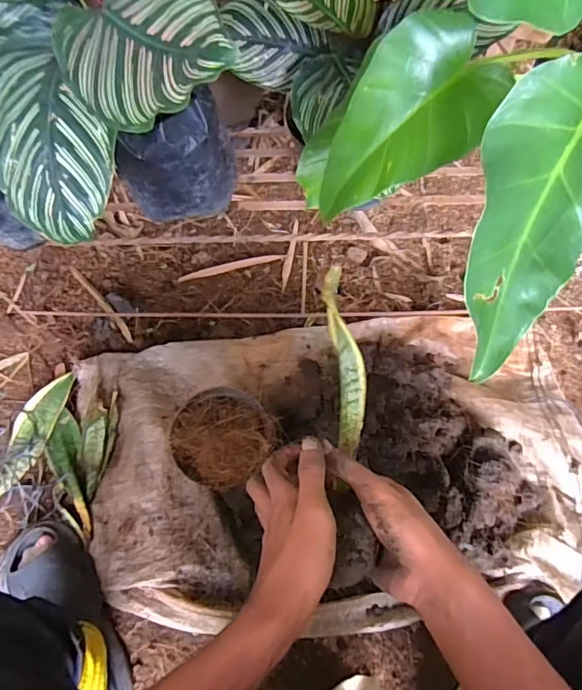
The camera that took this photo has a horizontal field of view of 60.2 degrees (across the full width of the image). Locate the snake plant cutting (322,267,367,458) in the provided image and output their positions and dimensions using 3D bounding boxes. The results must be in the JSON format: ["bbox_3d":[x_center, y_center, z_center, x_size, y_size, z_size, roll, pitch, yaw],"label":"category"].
[{"bbox_3d":[0.052,-0.003,0.497,0.029,0.033,0.220,-5,55,1],"label":"snake plant cutting"}]

